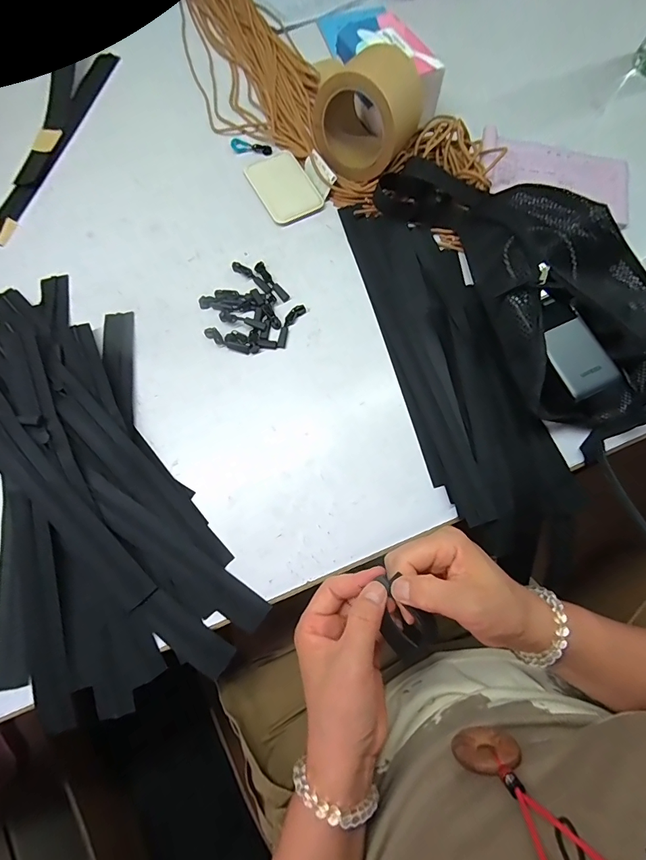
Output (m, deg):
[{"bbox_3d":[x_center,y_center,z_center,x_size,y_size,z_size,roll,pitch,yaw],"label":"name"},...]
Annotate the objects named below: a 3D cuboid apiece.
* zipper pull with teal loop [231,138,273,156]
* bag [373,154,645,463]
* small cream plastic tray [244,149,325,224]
[{"bbox_3d":[-0.095,-0.372,0.505,0.056,0.004,0.022,18,74,4],"label":"zipper pull with teal loop"},{"bbox_3d":[0.237,-0.176,0.420,0.204,0.062,0.384,-28,76,-9],"label":"bag"},{"bbox_3d":[-0.050,-0.307,0.482,0.067,0.007,0.105,-28,76,-9],"label":"small cream plastic tray"}]

